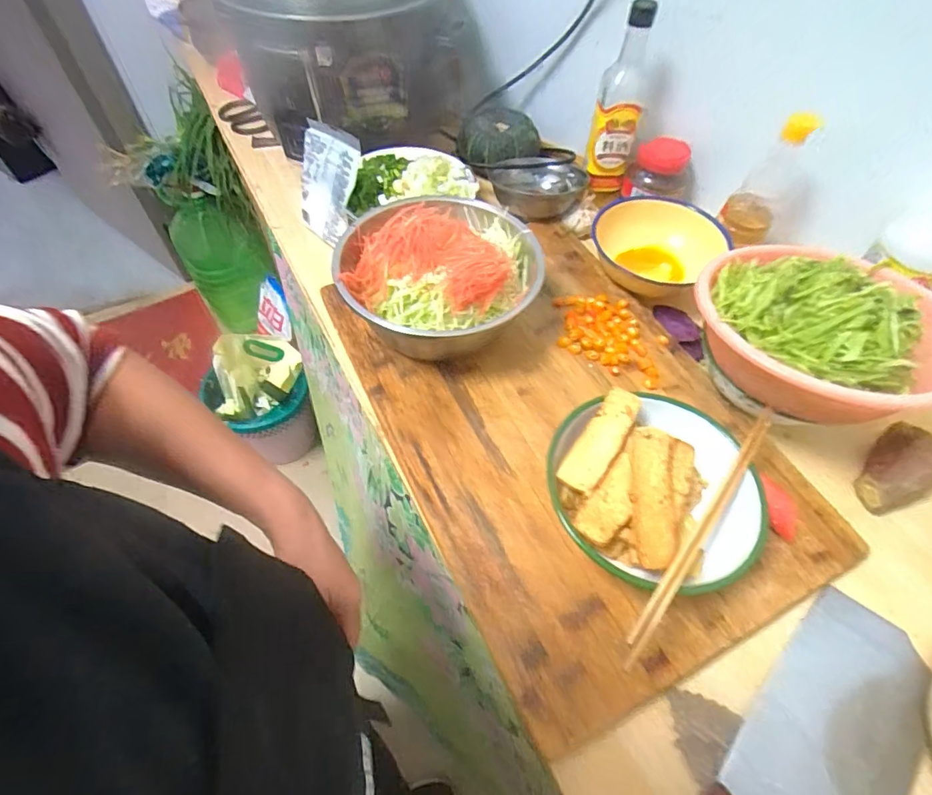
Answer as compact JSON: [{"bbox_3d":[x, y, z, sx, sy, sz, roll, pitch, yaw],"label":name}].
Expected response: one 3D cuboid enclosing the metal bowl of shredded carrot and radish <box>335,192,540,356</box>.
[{"bbox_3d":[-0.026,-0.132,0.562,0.219,0.124,0.204,1,55,-1],"label":"metal bowl of shredded carrot and radish"}]

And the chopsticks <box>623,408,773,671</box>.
[{"bbox_3d":[0.191,0.098,0.397,0.012,0.011,0.264,36,61,21],"label":"chopsticks"}]

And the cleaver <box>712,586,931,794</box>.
[{"bbox_3d":[0.256,0.290,0.372,0.322,0.028,0.098,-38,64,-25],"label":"cleaver"}]

